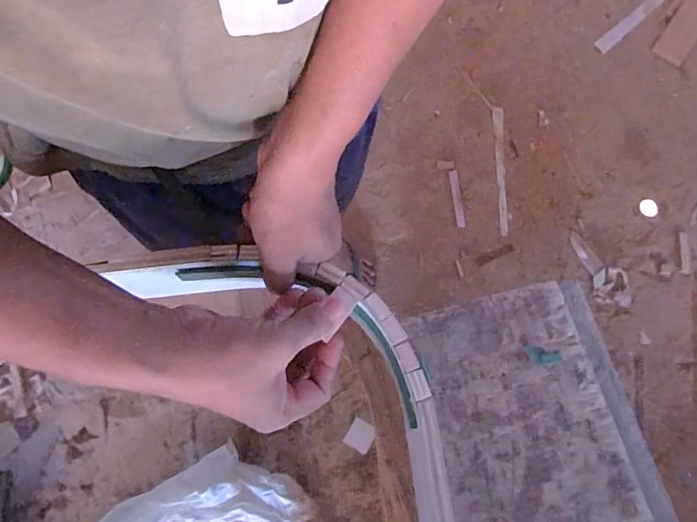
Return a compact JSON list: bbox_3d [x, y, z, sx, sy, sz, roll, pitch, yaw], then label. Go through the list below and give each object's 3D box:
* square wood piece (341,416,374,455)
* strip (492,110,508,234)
[{"bbox_3d":[0.011,0.158,0.423,0.023,0.004,0.025,30,76,7],"label":"square wood piece"},{"bbox_3d":[0.463,-0.279,1.433,0.033,0.009,0.418,2,78,-5],"label":"strip"}]

